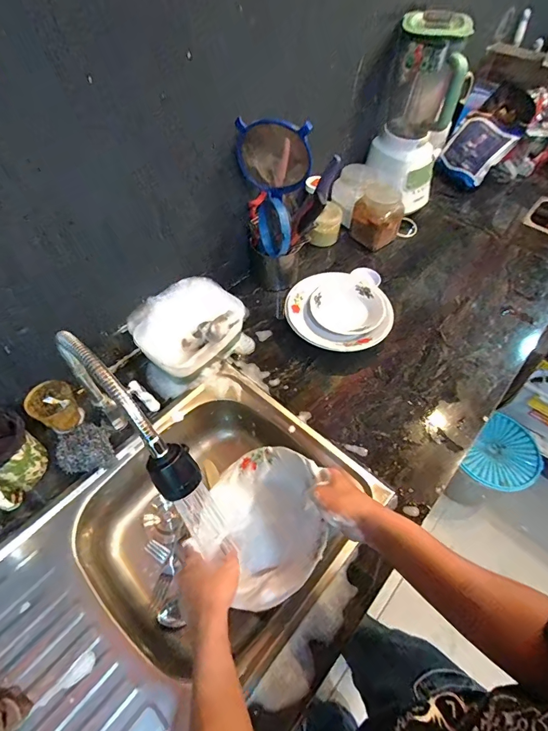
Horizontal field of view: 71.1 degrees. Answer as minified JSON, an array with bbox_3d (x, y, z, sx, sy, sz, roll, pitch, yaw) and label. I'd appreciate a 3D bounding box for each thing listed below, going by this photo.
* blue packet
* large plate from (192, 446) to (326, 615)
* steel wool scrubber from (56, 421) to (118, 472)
[{"bbox_3d":[0.570,-0.614,1.097,0.149,0.161,0.046,48,24,14],"label":"blue packet"},{"bbox_3d":[-0.008,0.213,0.539,0.183,0.046,0.197,-49,42,-4],"label":"large plate"},{"bbox_3d":[-0.310,0.144,0.637,0.089,0.048,0.081,0,54,-1],"label":"steel wool scrubber"}]

